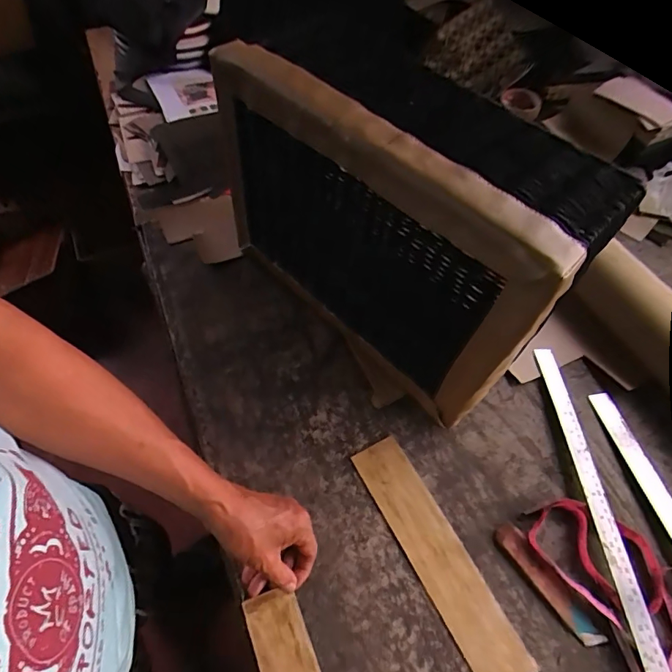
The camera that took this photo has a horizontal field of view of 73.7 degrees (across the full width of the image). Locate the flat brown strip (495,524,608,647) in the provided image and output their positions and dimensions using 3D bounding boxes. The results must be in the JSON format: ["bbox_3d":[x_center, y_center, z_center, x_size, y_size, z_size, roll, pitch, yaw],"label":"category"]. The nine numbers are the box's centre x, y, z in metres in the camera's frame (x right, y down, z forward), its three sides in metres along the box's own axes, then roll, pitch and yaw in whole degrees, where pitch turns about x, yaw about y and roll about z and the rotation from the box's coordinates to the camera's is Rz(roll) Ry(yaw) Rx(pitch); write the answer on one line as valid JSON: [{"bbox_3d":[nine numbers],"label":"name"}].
[{"bbox_3d":[0.225,0.262,0.475,0.030,0.005,0.132,-32,65,-19],"label":"flat brown strip"}]

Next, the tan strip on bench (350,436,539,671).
[{"bbox_3d":[0.108,0.237,0.490,0.057,0.009,0.266,-26,63,-16],"label":"tan strip on bench"}]

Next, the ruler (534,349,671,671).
[{"bbox_3d":[0.308,0.221,0.508,0.027,0.008,0.481,0,54,-3],"label":"ruler"}]

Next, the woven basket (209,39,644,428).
[{"bbox_3d":[0.061,-0.128,0.539,0.177,0.296,0.415,-39,67,-22],"label":"woven basket"}]

